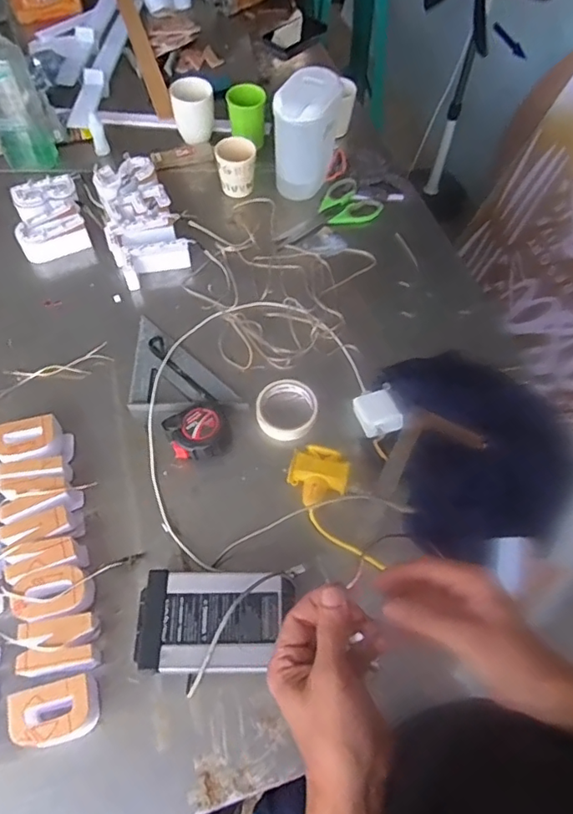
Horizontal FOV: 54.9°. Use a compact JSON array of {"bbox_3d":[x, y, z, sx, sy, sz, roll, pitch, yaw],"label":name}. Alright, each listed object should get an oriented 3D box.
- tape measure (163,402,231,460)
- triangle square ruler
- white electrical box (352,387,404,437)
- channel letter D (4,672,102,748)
[{"bbox_3d":[-0.122,0.036,0.778,0.086,0.041,0.085,1,61,-1],"label":"tape measure"},{"bbox_3d":[-0.183,-0.036,0.835,0.226,0.016,0.126,39,67,18],"label":"triangle square ruler"},{"bbox_3d":[0.131,0.010,0.787,0.059,0.027,0.070,-14,63,-12],"label":"white electrical box"},{"bbox_3d":[-0.249,0.333,0.601,0.091,0.055,0.061,-16,62,-10],"label":"channel letter D"}]

